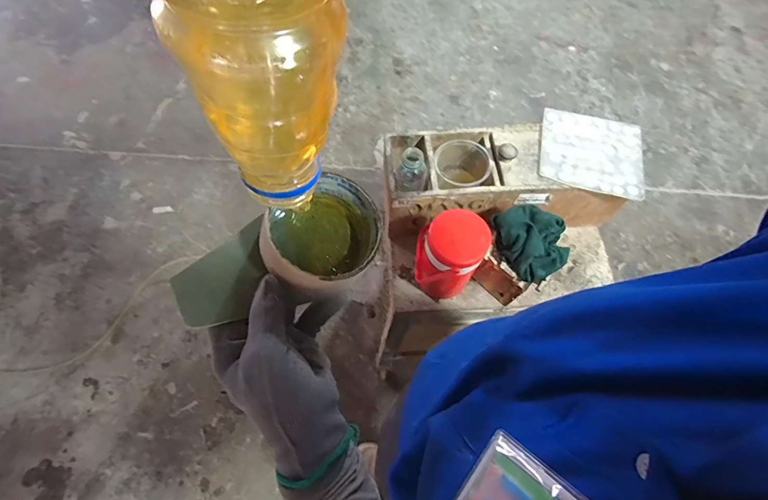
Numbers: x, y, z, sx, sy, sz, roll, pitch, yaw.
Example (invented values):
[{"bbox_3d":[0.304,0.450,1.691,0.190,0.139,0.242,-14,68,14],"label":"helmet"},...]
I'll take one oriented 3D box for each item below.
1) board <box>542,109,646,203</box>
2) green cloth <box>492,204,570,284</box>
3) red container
[{"bbox_3d":[0.412,-0.195,0.777,0.192,0.010,0.175,13,67,3],"label":"board"},{"bbox_3d":[0.261,-0.025,0.685,0.116,0.040,0.134,-32,72,-15],"label":"green cloth"},{"bbox_3d":[0.114,0.025,0.737,0.119,0.211,0.118,17,67,4],"label":"red container"}]

